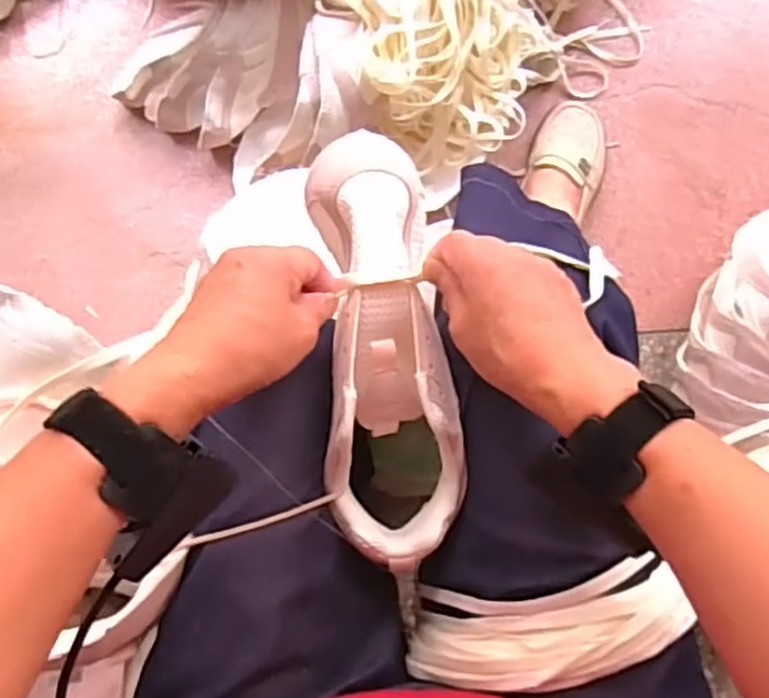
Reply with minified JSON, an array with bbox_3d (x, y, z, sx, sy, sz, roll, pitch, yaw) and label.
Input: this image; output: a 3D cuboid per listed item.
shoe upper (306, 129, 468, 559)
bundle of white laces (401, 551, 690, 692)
[{"bbox_3d":[0.000,-0.001,0.435,0.077,0.070,0.246,-6,94,5],"label":"shoe upper"},{"bbox_3d":[0.080,0.161,0.426,0.172,0.052,0.054,-20,81,26],"label":"bundle of white laces"}]

